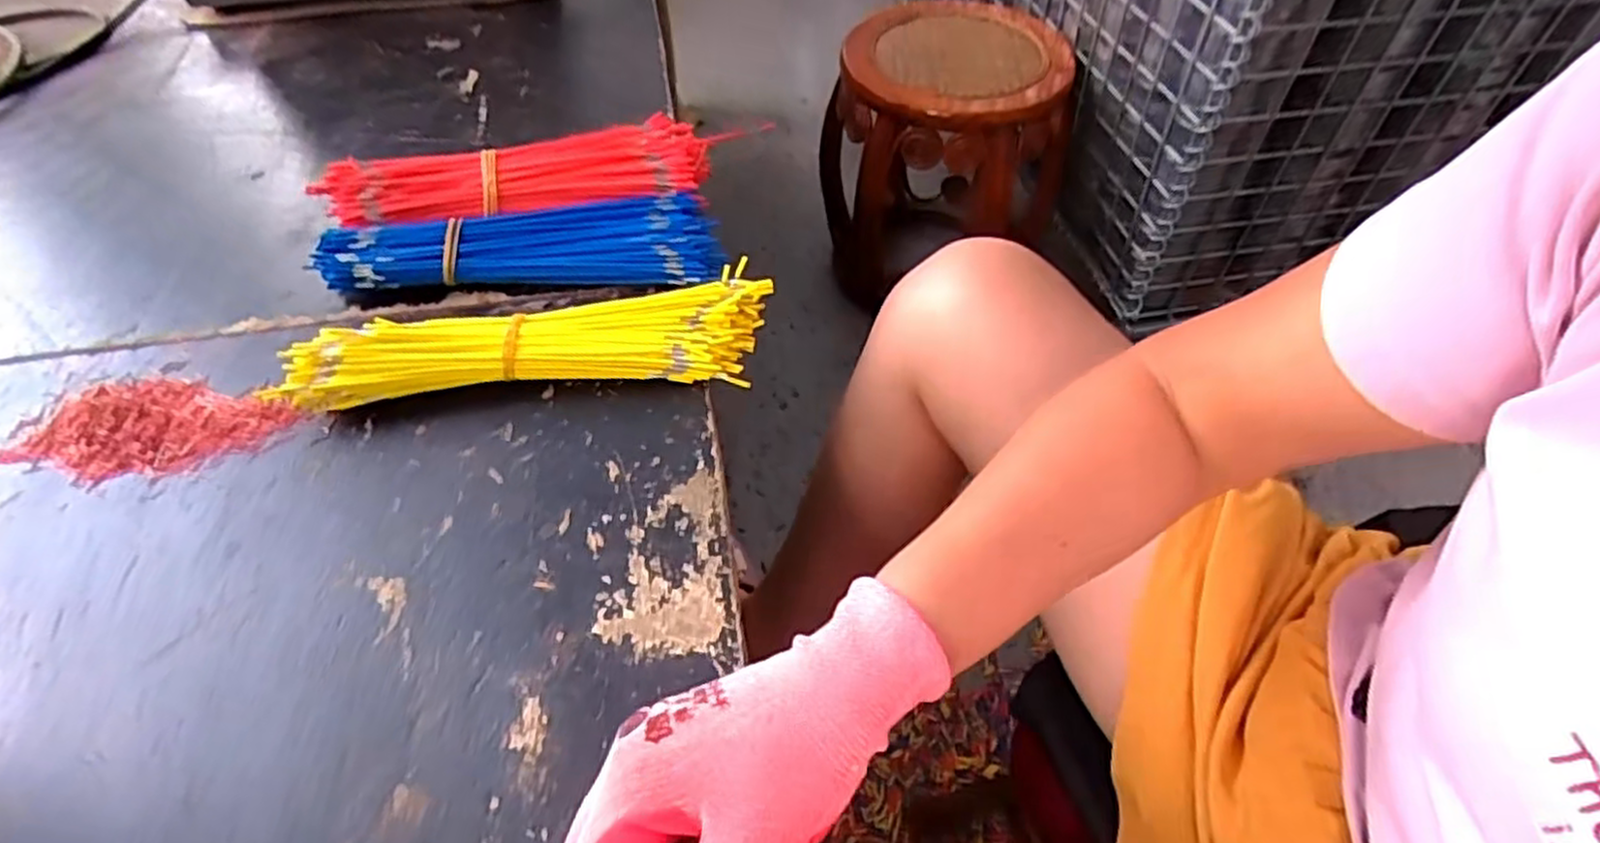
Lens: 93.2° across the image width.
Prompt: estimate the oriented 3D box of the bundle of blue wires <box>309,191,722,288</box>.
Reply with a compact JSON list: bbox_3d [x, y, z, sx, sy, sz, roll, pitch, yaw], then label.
[{"bbox_3d":[-0.180,-0.118,0.498,0.246,0.027,0.068,-3,52,-2],"label":"bundle of blue wires"}]

